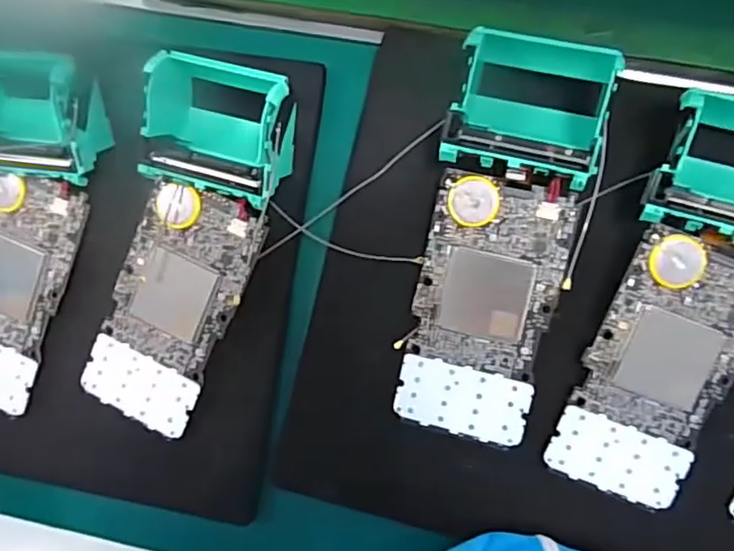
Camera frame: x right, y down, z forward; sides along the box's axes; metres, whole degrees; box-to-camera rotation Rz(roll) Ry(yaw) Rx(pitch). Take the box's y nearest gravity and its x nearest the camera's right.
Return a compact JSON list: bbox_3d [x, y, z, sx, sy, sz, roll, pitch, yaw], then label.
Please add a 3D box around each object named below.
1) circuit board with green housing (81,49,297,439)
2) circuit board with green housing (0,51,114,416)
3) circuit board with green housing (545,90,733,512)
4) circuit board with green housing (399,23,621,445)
[{"bbox_3d":[-0.096,-0.011,0.303,0.078,0.040,0.191,19,94,5],"label":"circuit board with green housing"},{"bbox_3d":[-0.193,-0.021,0.313,0.083,0.038,0.189,17,94,6],"label":"circuit board with green housing"},{"bbox_3d":[0.150,0.015,0.278,0.072,0.030,0.192,19,93,7],"label":"circuit board with green housing"},{"bbox_3d":[0.062,-0.013,0.287,0.068,0.032,0.186,11,93,7],"label":"circuit board with green housing"}]

